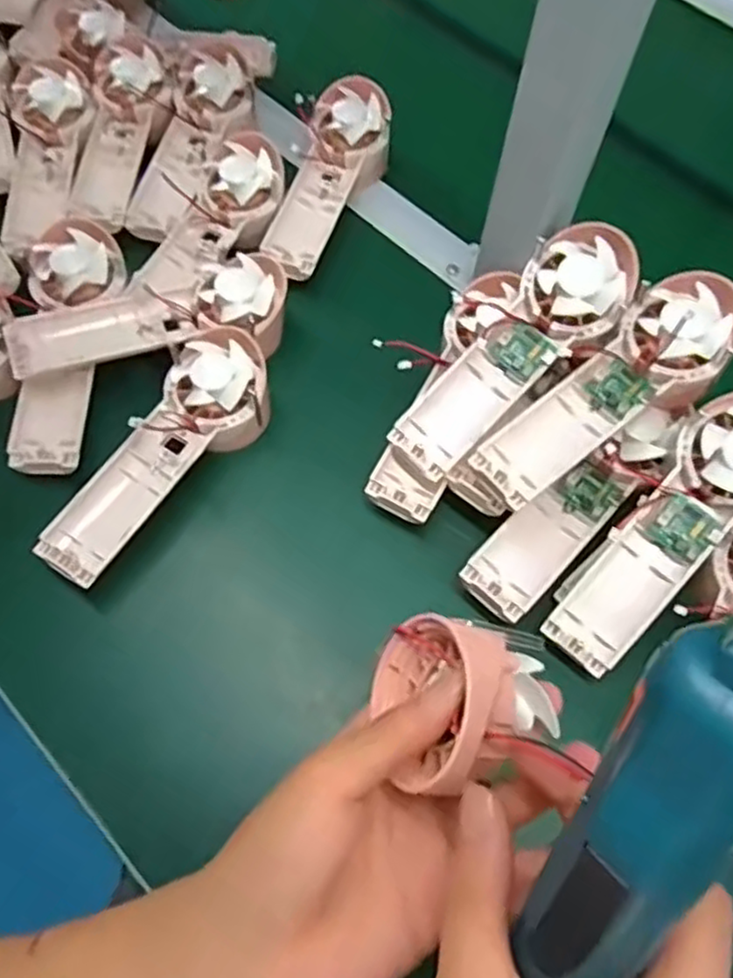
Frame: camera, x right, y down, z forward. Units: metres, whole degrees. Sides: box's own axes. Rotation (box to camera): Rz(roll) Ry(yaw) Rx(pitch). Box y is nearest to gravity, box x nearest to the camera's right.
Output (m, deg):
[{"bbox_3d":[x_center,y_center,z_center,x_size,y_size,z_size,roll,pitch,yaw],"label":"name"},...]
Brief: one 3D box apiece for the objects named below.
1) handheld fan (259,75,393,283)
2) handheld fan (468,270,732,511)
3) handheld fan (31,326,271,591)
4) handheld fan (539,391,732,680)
[{"bbox_3d":[-0.027,-0.235,0.520,0.059,0.032,0.174,16,65,6],"label":"handheld fan"},{"bbox_3d":[0.140,-0.054,0.402,0.173,0.026,0.061,-39,71,0],"label":"handheld fan"},{"bbox_3d":[-0.122,-0.021,0.423,0.059,0.035,0.176,28,67,11],"label":"handheld fan"},{"bbox_3d":[0.173,0.025,0.391,0.060,0.040,0.178,40,99,16],"label":"handheld fan"}]

